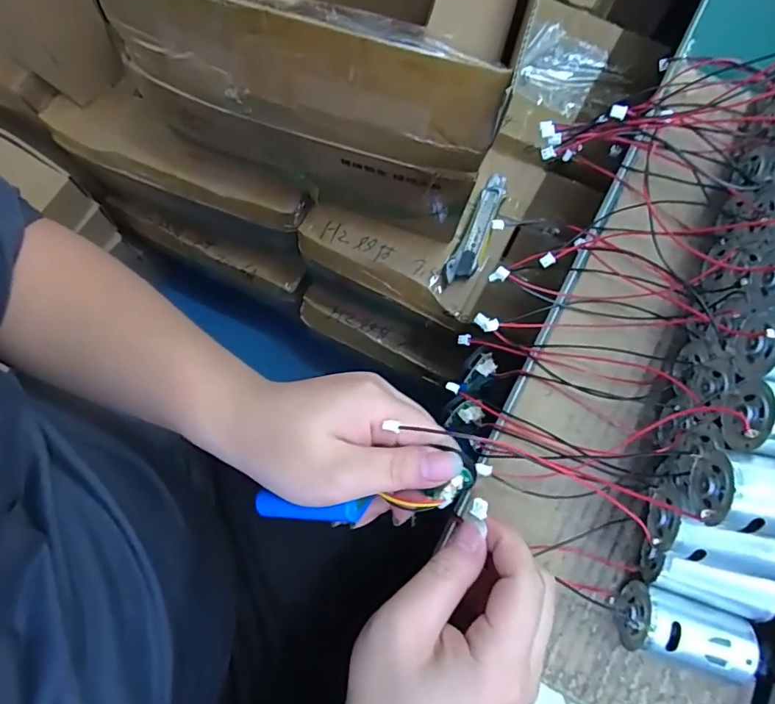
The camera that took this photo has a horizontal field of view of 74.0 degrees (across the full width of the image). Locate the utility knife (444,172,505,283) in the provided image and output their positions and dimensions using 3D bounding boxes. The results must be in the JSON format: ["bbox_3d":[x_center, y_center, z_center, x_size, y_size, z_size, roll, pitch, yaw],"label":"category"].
[{"bbox_3d":[0.111,-0.146,0.621,0.034,0.024,0.141,26,78,4],"label":"utility knife"}]

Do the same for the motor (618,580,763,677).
[{"bbox_3d":[0.160,0.148,0.272,0.065,0.030,0.031,14,77,15],"label":"motor"}]

